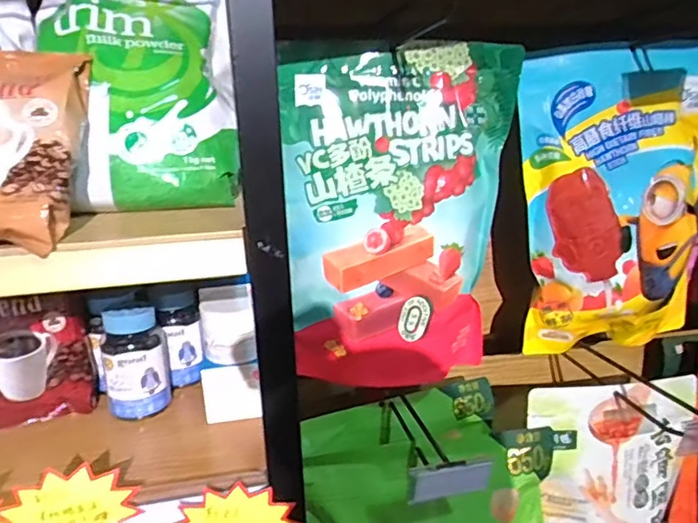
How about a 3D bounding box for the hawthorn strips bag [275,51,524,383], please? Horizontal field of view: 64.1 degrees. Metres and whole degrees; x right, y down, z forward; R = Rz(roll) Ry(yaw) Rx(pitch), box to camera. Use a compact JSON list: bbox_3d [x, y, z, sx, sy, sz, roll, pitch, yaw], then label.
[{"bbox_3d":[0.054,-0.045,0.623,0.247,0.360,0.041,0,9,0],"label":"hawthorn strips bag"}]

